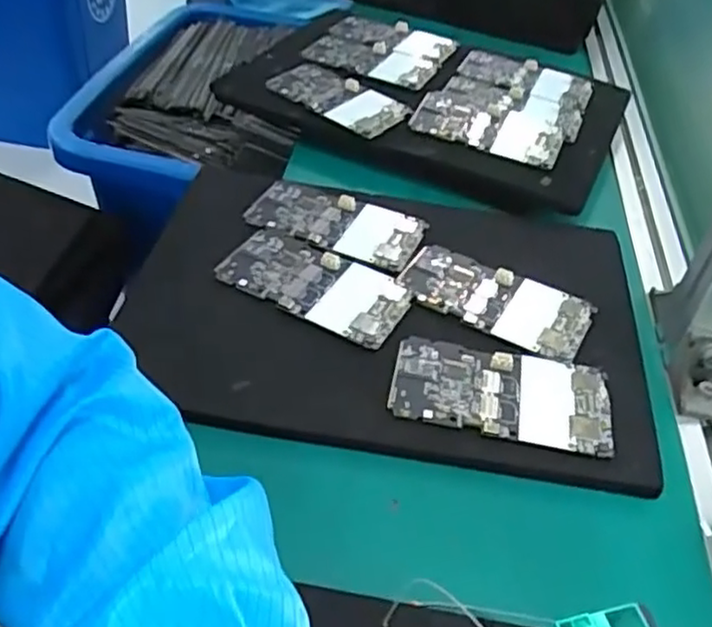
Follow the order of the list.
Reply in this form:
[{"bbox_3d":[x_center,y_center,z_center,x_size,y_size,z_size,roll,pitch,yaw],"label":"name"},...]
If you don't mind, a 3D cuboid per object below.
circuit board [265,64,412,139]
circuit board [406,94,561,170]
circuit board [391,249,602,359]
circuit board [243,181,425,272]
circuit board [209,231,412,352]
[{"bbox_3d":[-0.015,-0.199,0.640,0.125,0.012,0.060,31,58,16],"label":"circuit board"},{"bbox_3d":[0.120,-0.169,0.620,0.130,0.010,0.071,18,54,5],"label":"circuit board"},{"bbox_3d":[0.096,-0.010,0.480,0.129,0.008,0.062,24,47,17],"label":"circuit board"},{"bbox_3d":[-0.015,-0.073,0.535,0.129,0.008,0.071,19,46,12],"label":"circuit board"},{"bbox_3d":[-0.028,-0.021,0.483,0.127,0.011,0.064,24,47,17],"label":"circuit board"}]

